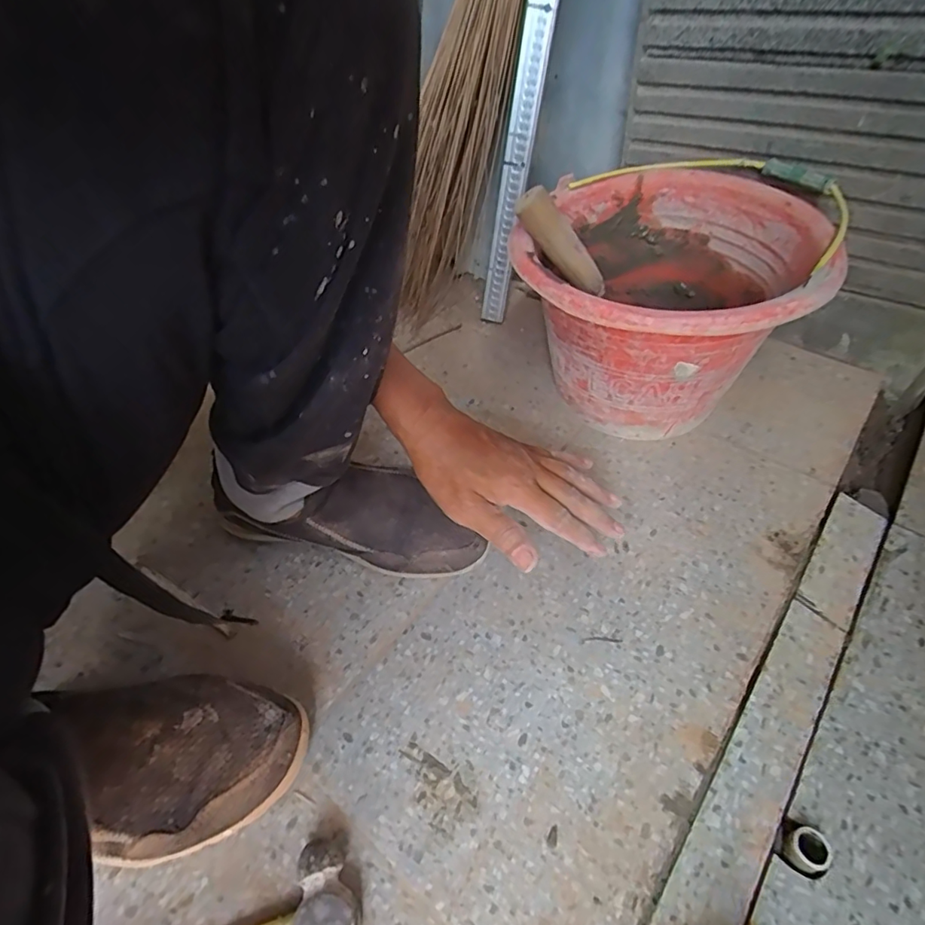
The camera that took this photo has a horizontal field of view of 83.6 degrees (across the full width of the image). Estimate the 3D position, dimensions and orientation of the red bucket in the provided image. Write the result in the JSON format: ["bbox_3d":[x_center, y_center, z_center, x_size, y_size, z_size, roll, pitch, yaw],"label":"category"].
[{"bbox_3d":[0.197,-0.157,0.550,0.285,0.196,0.291,-1,50,1],"label":"red bucket"}]

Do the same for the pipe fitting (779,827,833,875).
[{"bbox_3d":[0.227,0.254,0.339,0.027,0.012,0.024,22,53,23],"label":"pipe fitting"}]

